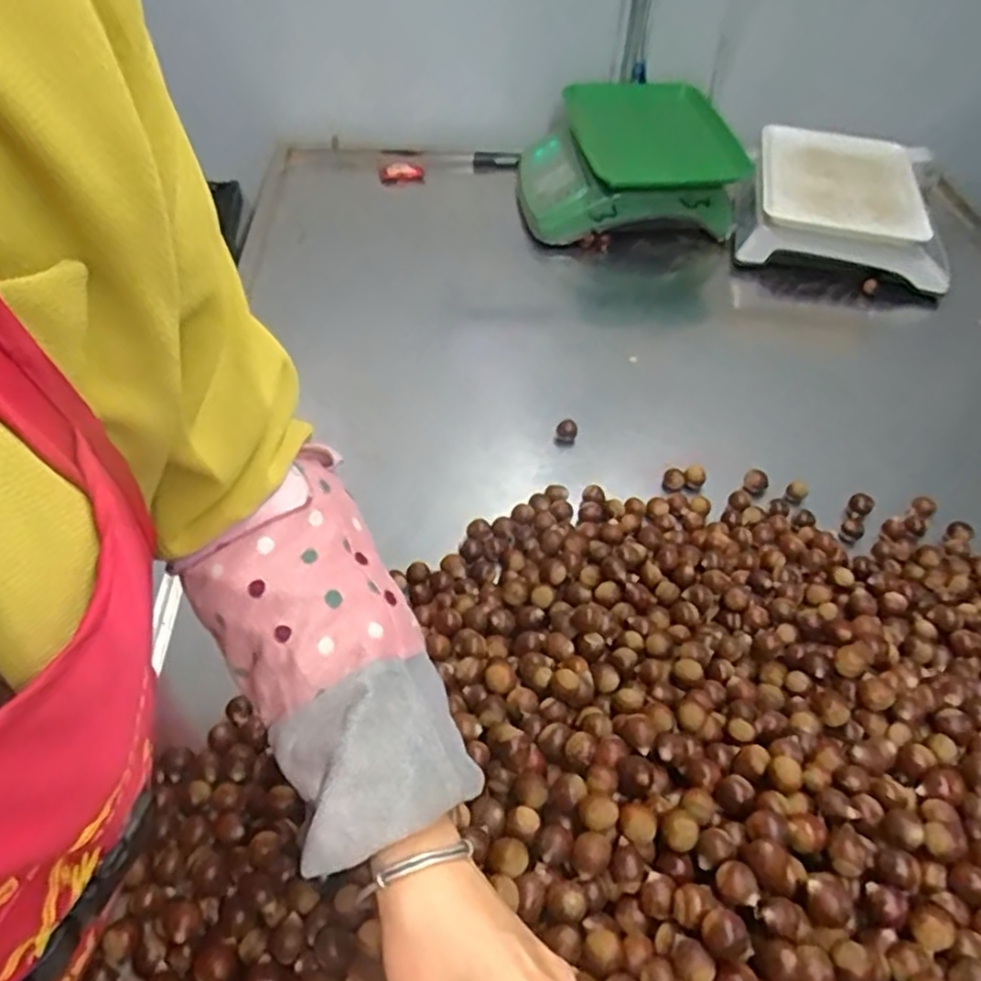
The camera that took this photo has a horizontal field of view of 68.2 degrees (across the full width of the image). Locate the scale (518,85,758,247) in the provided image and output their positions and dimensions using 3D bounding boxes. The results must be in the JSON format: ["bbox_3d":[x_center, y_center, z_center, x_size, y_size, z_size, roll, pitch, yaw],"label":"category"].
[{"bbox_3d":[0.197,-0.481,1.062,0.299,0.127,0.236,1,49,-2],"label":"scale"}]

